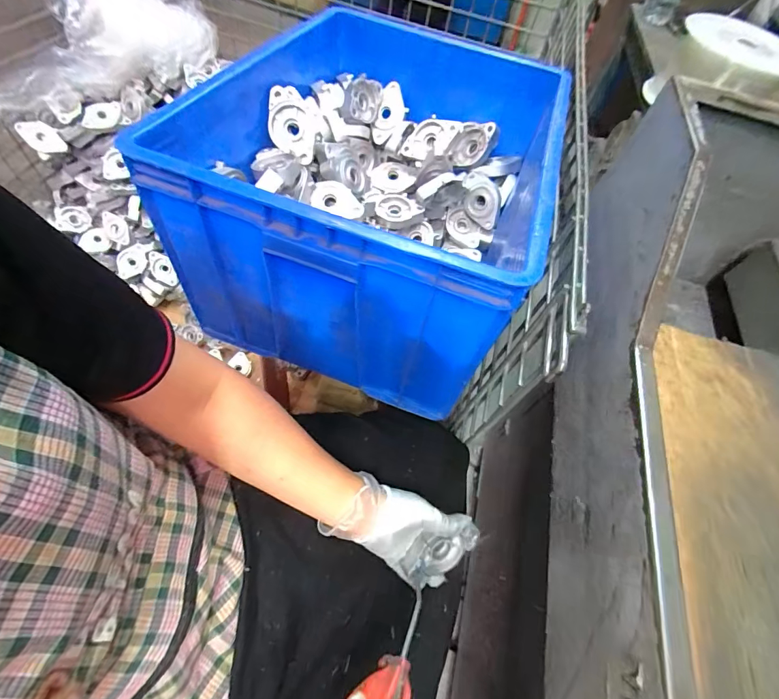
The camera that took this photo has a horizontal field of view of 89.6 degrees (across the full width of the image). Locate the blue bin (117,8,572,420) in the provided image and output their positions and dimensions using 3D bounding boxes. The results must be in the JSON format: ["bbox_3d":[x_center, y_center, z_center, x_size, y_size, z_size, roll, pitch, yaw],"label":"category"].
[{"bbox_3d":[-0.003,-0.259,0.603,0.436,0.291,0.568,22,58,4],"label":"blue bin"}]

